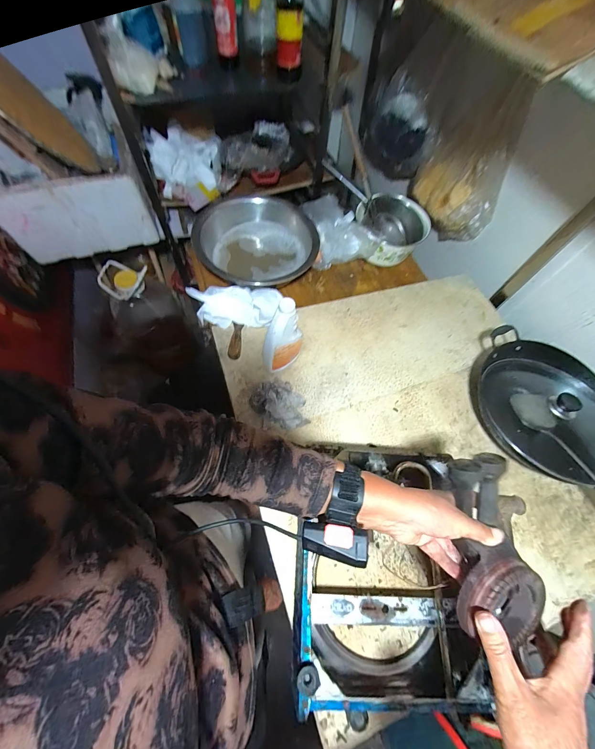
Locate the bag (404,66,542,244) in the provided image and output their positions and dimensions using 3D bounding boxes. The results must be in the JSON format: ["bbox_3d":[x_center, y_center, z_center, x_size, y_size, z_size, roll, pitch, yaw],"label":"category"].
[{"bbox_3d":[0.492,-0.615,0.824,0.119,0.340,0.276,-14,68,-9],"label":"bag"}]

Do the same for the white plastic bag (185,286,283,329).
[{"bbox_3d":[-0.153,-0.174,0.716,0.213,0.071,0.086,11,66,2],"label":"white plastic bag"}]

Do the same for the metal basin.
[{"bbox_3d":[-0.107,-0.347,0.790,0.295,0.104,0.308,1,66,-2],"label":"metal basin"}]

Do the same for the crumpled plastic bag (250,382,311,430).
[{"bbox_3d":[-0.037,0.069,0.625,0.129,0.059,0.098,42,71,14],"label":"crumpled plastic bag"}]

